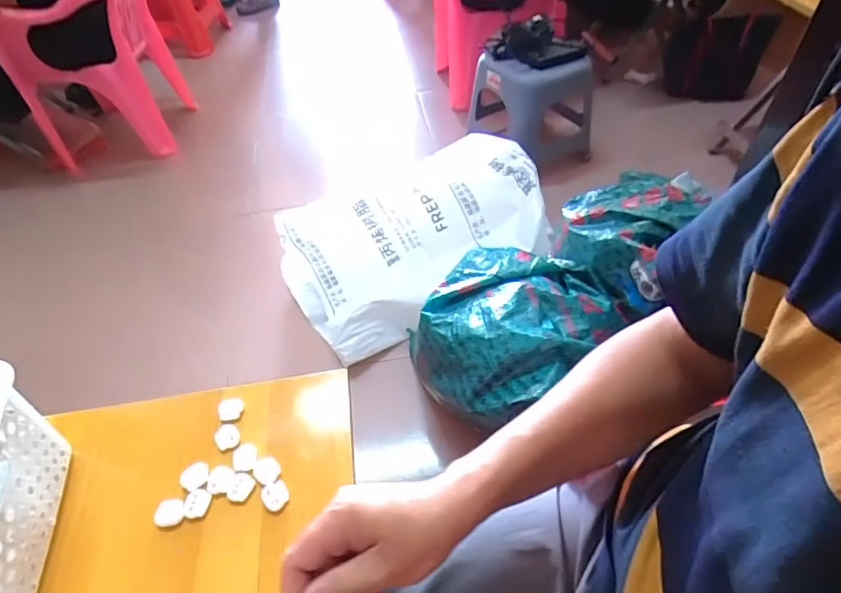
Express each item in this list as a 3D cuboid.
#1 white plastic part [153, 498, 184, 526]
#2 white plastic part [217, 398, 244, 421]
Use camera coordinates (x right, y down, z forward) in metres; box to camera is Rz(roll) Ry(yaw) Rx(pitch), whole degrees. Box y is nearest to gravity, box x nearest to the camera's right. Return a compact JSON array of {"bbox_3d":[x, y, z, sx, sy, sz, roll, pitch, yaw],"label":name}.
[{"bbox_3d":[-0.205,0.175,0.402,0.021,0.008,0.019,-14,49,-7],"label":"white plastic part"},{"bbox_3d":[-0.178,0.105,0.464,0.024,0.008,0.019,-16,50,-8],"label":"white plastic part"}]

